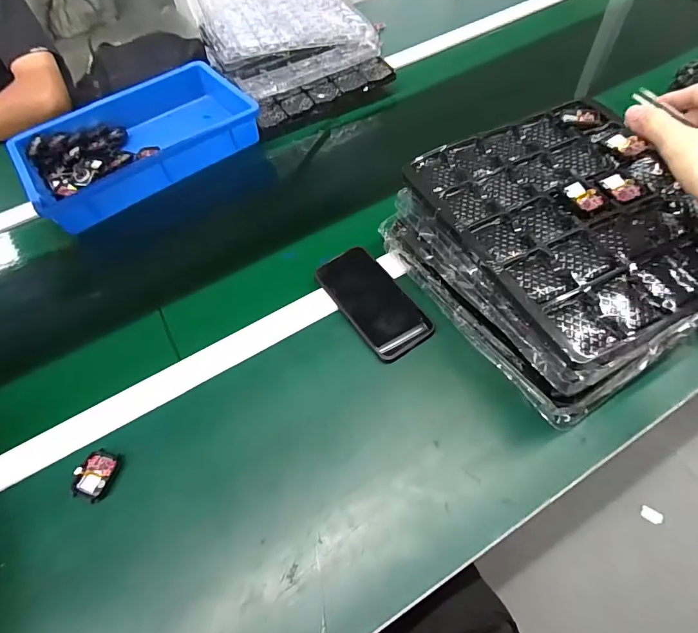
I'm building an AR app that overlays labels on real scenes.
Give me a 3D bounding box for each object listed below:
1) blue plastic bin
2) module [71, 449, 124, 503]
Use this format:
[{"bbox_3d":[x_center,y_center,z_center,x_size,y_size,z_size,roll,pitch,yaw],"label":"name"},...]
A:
[{"bbox_3d":[-0.368,-0.311,0.721,0.371,0.072,0.255,-33,60,-14],"label":"blue plastic bin"},{"bbox_3d":[-0.265,0.166,0.430,0.037,0.010,0.049,13,60,14],"label":"module"}]

